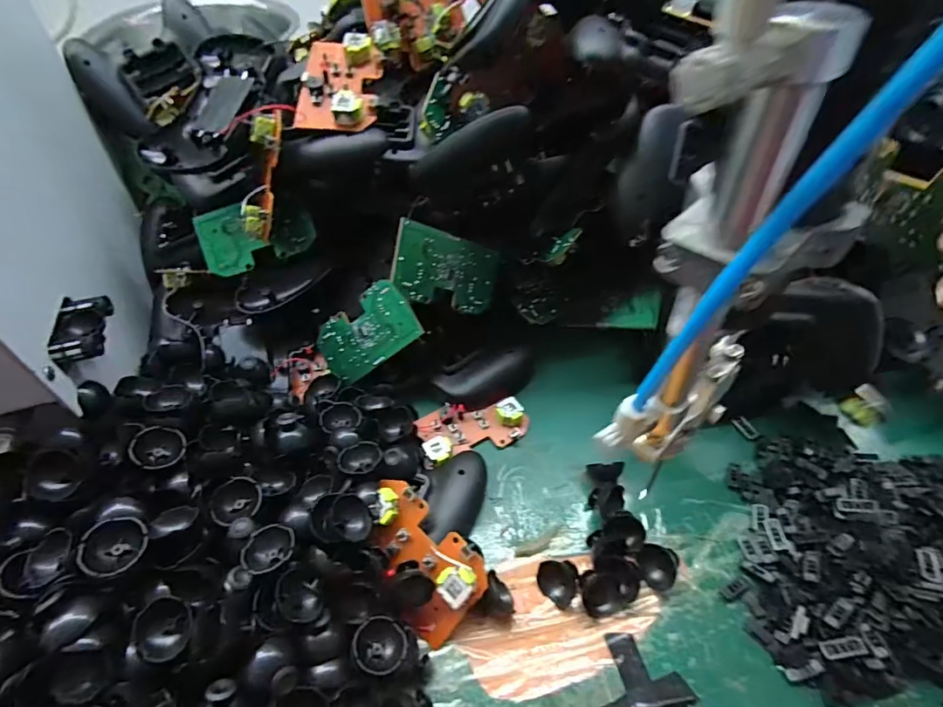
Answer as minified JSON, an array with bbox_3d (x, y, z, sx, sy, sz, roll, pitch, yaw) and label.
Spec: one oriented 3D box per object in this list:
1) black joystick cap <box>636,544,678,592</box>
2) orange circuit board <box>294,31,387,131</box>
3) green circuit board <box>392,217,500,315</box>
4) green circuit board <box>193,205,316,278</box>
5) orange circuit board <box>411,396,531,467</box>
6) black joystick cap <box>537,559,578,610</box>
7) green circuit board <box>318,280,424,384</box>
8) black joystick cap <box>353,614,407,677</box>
[{"bbox_3d":[0.116,0.133,0.305,0.023,0.014,0.023,14,49,13],"label":"black joystick cap"},{"bbox_3d":[-0.095,-0.199,0.356,0.054,0.015,0.084,2,67,-2],"label":"orange circuit board"},{"bbox_3d":[-0.017,-0.063,0.374,0.093,0.055,0.004,9,-2,-38],"label":"green circuit board"},{"bbox_3d":[-0.178,-0.099,0.401,0.089,0.008,0.054,-21,89,-1],"label":"green circuit board"},{"bbox_3d":[0.000,0.056,0.379,0.084,0.016,0.046,-19,50,-15],"label":"orange circuit board"},{"bbox_3d":[0.052,0.142,0.304,0.023,0.012,0.024,0,48,0],"label":"black joystick cap"},{"bbox_3d":[-0.084,-0.017,0.388,0.090,0.005,0.054,-34,79,20],"label":"green circuit board"},{"bbox_3d":[-0.049,0.156,0.262,0.027,0.017,0.028,0,48,0],"label":"black joystick cap"}]

